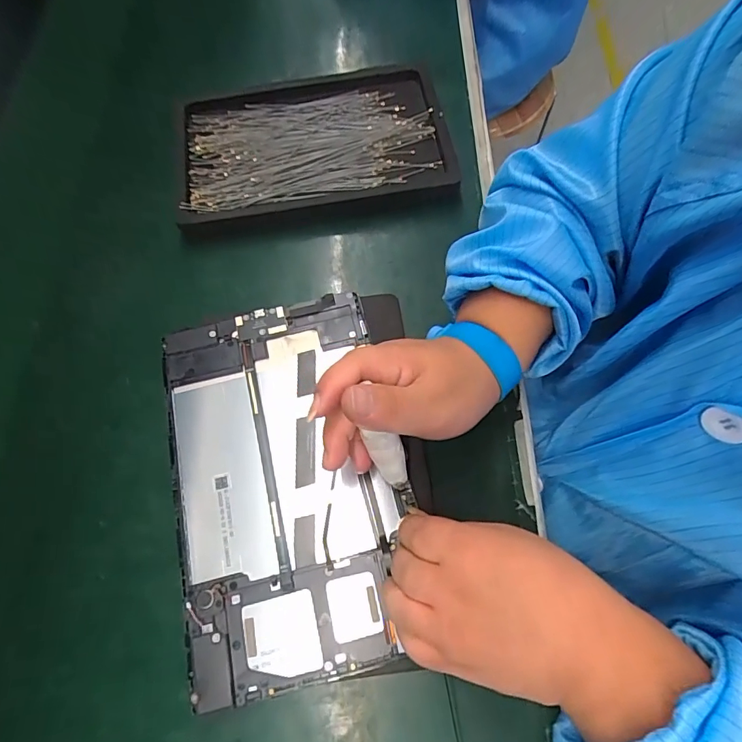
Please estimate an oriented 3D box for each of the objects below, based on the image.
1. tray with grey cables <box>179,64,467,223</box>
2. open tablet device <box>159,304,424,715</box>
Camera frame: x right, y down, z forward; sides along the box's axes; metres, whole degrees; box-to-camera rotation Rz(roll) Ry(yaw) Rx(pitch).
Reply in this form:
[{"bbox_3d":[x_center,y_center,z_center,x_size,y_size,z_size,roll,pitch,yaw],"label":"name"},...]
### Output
[{"bbox_3d":[-0.054,-0.211,0.433,0.248,0.031,0.162,-8,73,-2],"label":"tray with grey cables"},{"bbox_3d":[-0.056,0.065,0.296,0.144,0.010,0.237,-14,67,-4],"label":"open tablet device"}]

